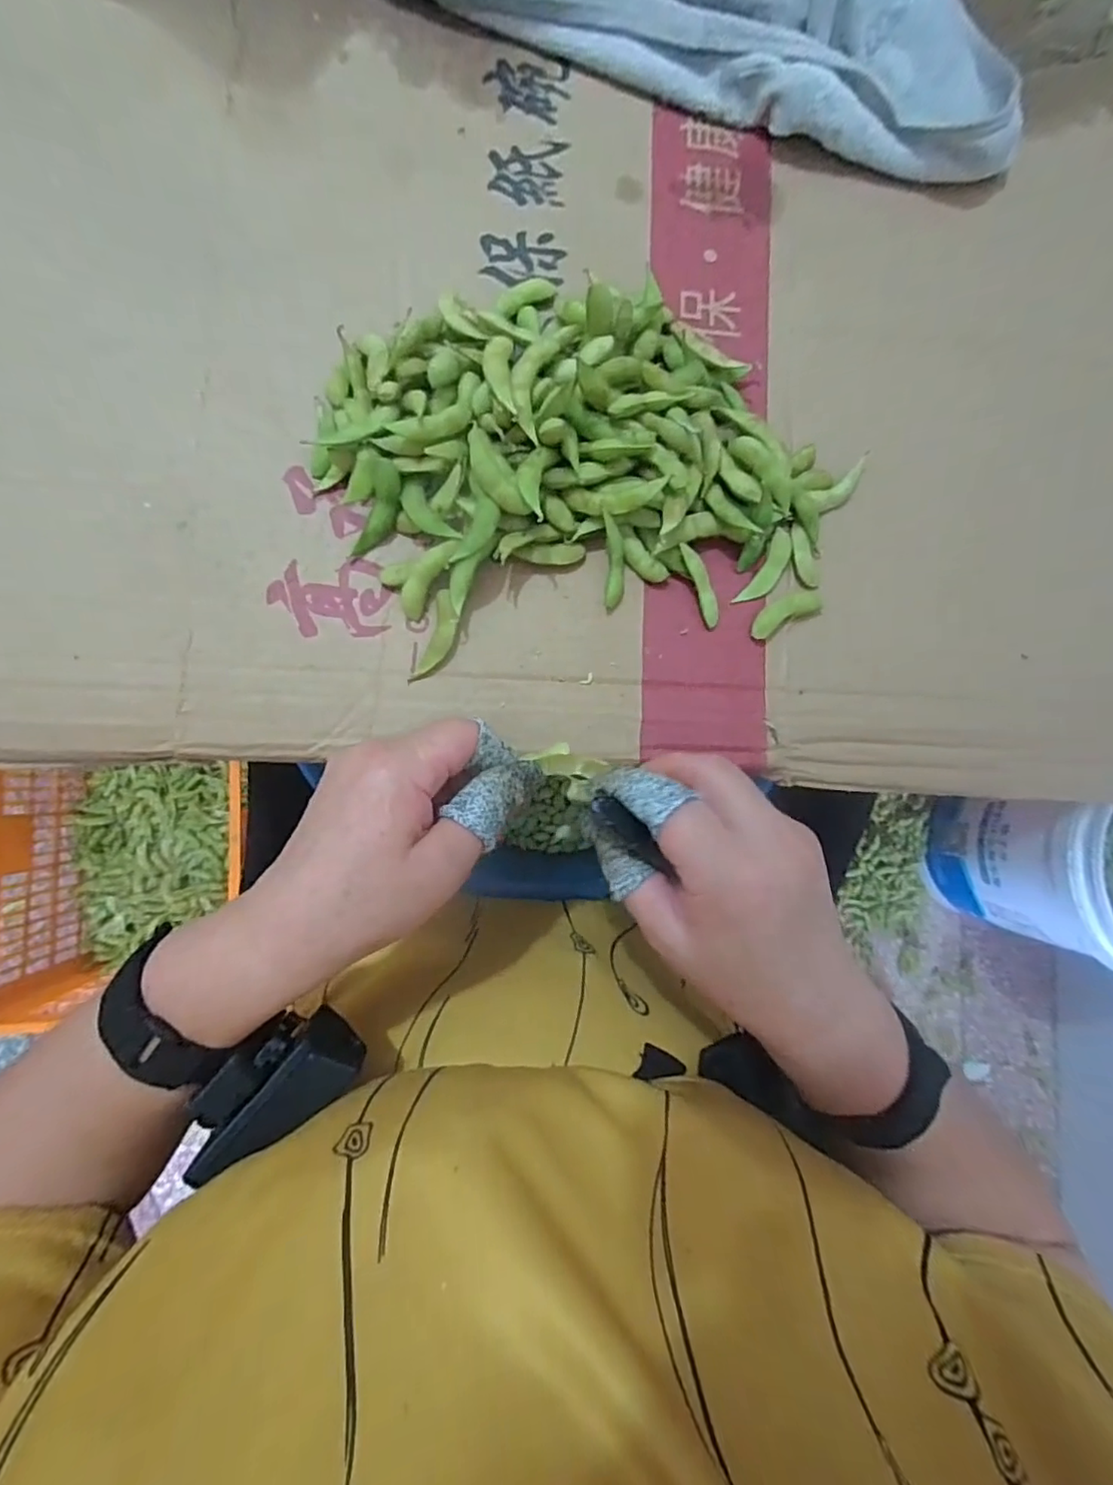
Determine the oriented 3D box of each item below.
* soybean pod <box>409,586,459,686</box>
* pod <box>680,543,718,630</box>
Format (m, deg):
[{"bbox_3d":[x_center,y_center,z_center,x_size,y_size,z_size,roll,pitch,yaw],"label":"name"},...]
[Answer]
[{"bbox_3d":[-0.057,-0.051,0.288,0.015,0.010,0.047,18,84,-4],"label":"soybean pod"},{"bbox_3d":[0.073,-0.079,0.298,0.010,0.004,0.043,-25,104,-6],"label":"pod"}]

